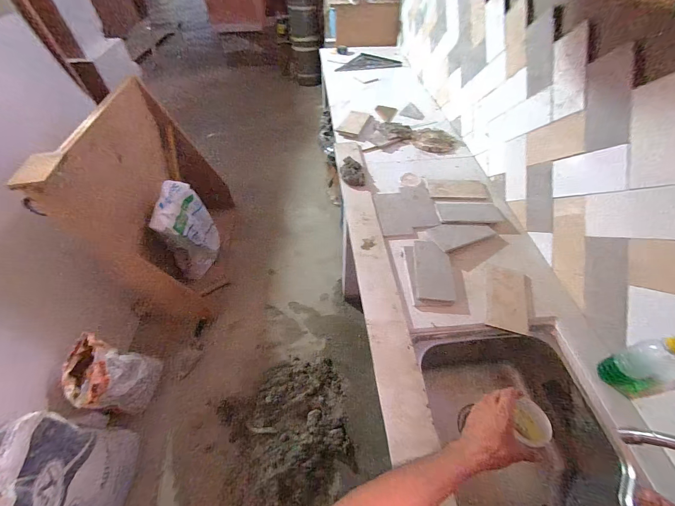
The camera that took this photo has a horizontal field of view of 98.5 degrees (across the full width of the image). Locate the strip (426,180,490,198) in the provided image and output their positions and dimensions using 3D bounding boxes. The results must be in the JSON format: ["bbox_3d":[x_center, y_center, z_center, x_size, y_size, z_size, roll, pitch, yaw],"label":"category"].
[{"bbox_3d":[0.449,-0.242,1.079,0.214,0.019,0.108,1,51,1],"label":"strip"}]

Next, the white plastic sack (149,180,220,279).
[{"bbox_3d":[-0.896,-0.136,1.776,0.154,0.546,0.357,13,52,10],"label":"white plastic sack"}]

